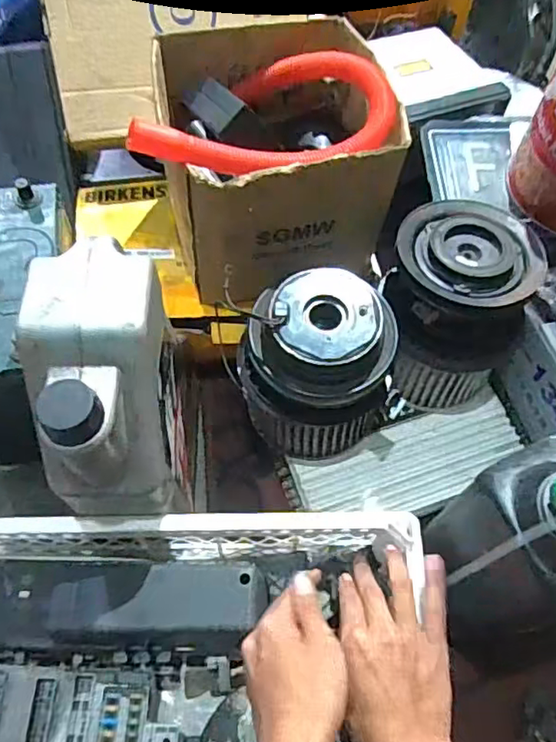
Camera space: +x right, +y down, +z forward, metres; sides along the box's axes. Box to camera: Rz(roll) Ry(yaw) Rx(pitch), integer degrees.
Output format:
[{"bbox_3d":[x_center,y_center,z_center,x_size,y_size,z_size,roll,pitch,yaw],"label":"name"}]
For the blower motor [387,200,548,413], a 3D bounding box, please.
[{"bbox_3d":[0.185,-0.062,0.639,0.155,0.186,0.143,32,64,14],"label":"blower motor"}]

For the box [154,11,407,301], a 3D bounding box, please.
[{"bbox_3d":[-0.011,-0.228,0.628,0.238,0.172,0.232,-10,62,-8],"label":"box"}]

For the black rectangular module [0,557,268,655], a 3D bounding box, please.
[{"bbox_3d":[-0.151,0.221,0.542,0.269,0.045,0.086,3,61,-1],"label":"black rectangular module"}]

